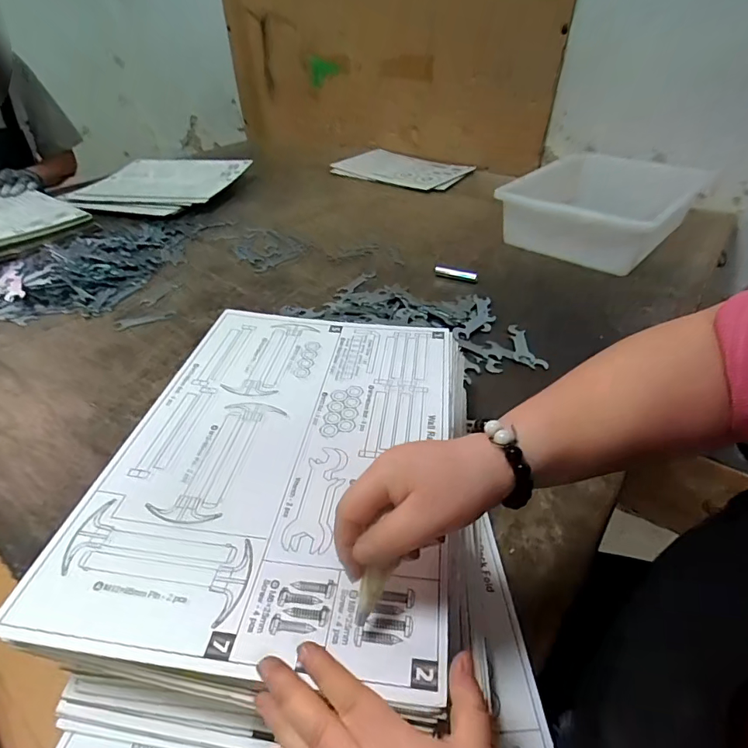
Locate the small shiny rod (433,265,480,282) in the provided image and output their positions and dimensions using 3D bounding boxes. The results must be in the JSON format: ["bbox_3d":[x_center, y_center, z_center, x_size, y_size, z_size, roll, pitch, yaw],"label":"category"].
[{"bbox_3d":[0.146,-0.180,0.803,0.076,0.018,0.012,13,40,17],"label":"small shiny rod"}]

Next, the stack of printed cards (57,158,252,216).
[{"bbox_3d":[-0.589,-0.514,1.214,0.415,0.052,0.365,6,39,9],"label":"stack of printed cards"}]

